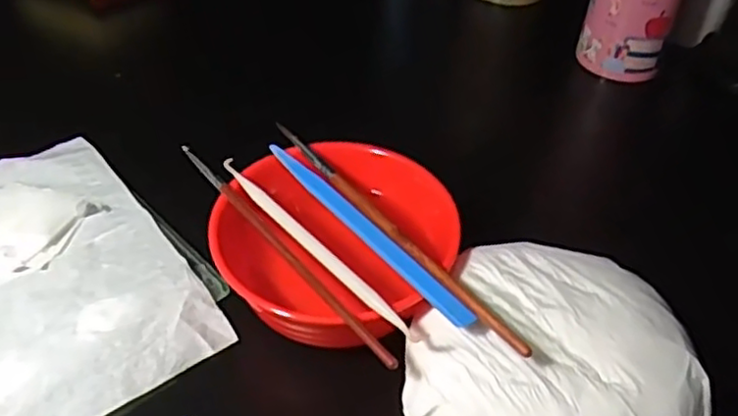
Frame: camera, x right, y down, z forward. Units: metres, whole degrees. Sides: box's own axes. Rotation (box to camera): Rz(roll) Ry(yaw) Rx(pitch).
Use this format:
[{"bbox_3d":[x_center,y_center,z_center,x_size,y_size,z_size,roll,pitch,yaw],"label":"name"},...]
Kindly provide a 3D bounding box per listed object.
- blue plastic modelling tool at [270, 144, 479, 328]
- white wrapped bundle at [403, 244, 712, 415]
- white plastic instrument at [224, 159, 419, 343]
[{"bbox_3d":[-0.003,0.007,0.305,0.011,0.004,0.135,-36,55,-19],"label":"blue plastic modelling tool"},{"bbox_3d":[0.075,0.067,0.288,0.115,0.038,0.104,7,45,4],"label":"white wrapped bundle"},{"bbox_3d":[-0.026,0.014,0.296,0.006,0.004,0.130,-30,54,-29],"label":"white plastic instrument"}]

